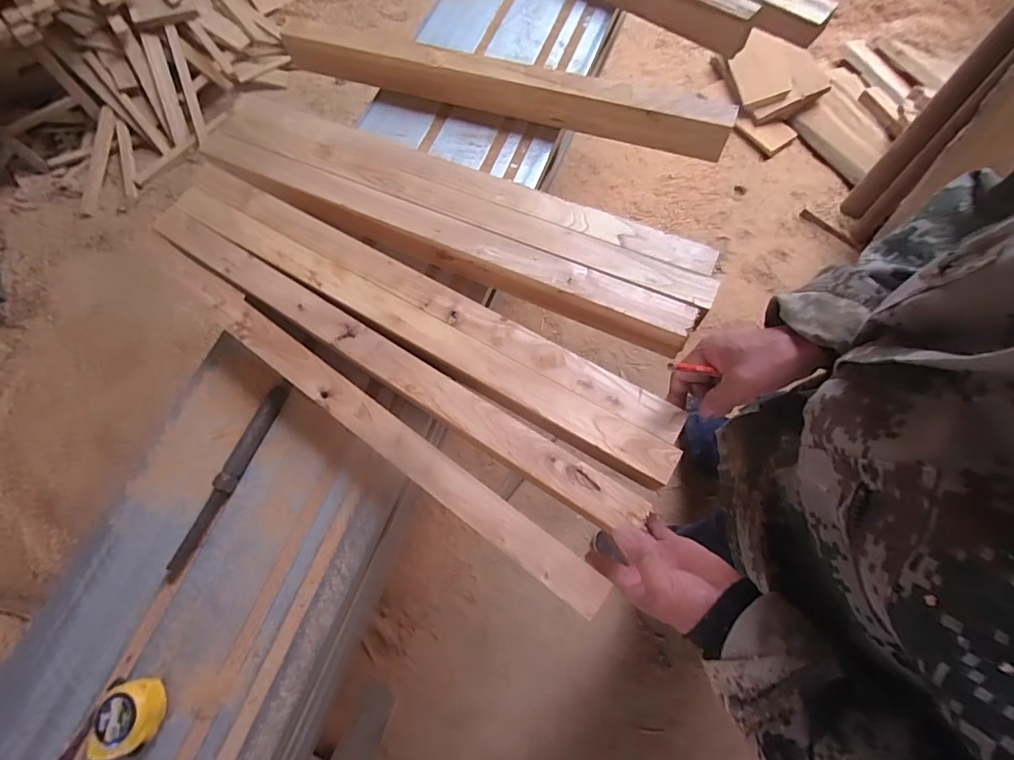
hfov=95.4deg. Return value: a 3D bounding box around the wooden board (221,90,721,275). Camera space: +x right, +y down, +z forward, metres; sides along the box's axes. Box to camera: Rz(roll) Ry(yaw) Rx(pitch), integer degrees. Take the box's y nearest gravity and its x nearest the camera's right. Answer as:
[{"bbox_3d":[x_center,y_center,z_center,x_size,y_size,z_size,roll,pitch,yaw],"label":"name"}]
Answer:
[{"bbox_3d":[-0.084,-0.270,0.602,0.708,0.027,0.055,24,73,10],"label":"wooden board"}]

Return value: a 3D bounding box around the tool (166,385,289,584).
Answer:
[{"bbox_3d":[-0.320,0.110,0.530,0.024,0.020,0.230,20,73,9],"label":"tool"}]

